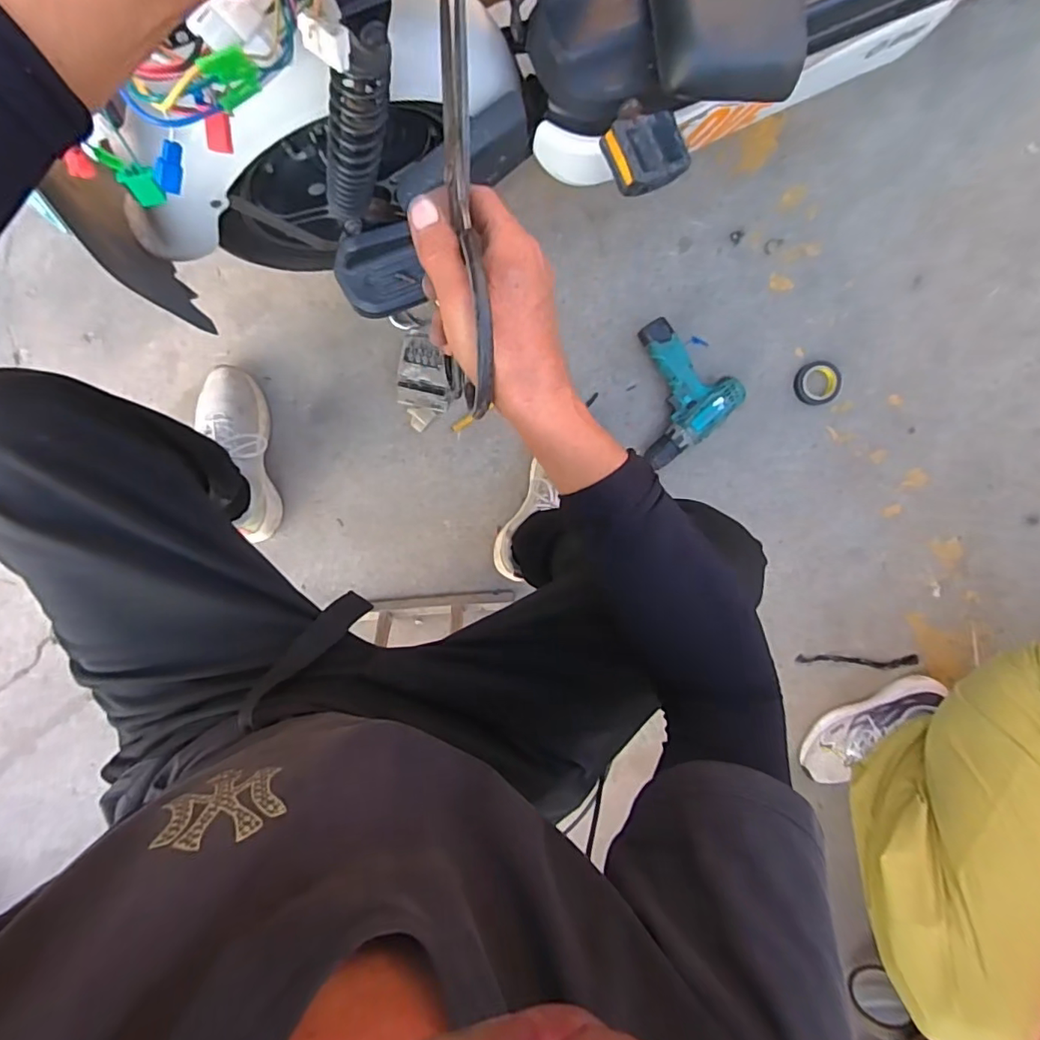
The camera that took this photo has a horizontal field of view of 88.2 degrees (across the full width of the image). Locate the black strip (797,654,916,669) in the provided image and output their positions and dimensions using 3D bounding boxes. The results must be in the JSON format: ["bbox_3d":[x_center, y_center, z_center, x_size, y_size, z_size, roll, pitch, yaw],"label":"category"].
[{"bbox_3d":[0.608,0.255,0.966,0.227,0.014,0.026,1,93,-3],"label":"black strip"}]

